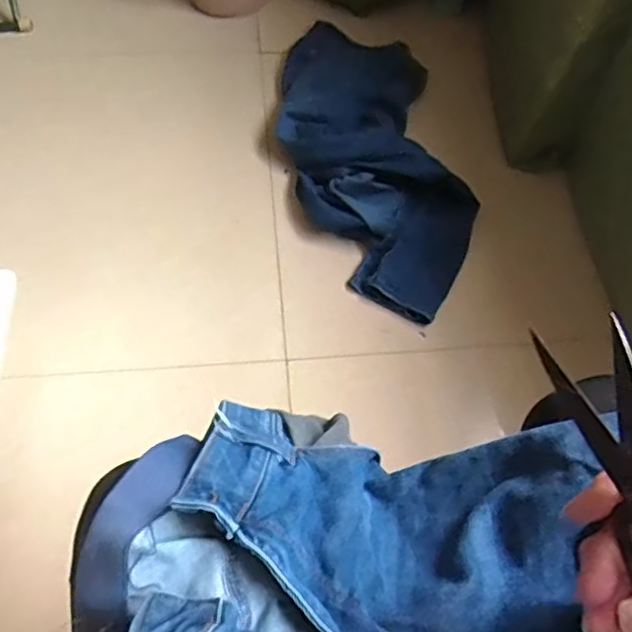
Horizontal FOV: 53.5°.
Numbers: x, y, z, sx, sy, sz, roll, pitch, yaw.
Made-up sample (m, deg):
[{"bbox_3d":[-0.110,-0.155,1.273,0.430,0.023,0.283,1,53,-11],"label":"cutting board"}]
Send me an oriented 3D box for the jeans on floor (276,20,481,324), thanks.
[{"bbox_3d":[0.111,-0.367,1.258,0.345,0.134,0.815,-7,60,-8],"label":"jeans on floor"}]

